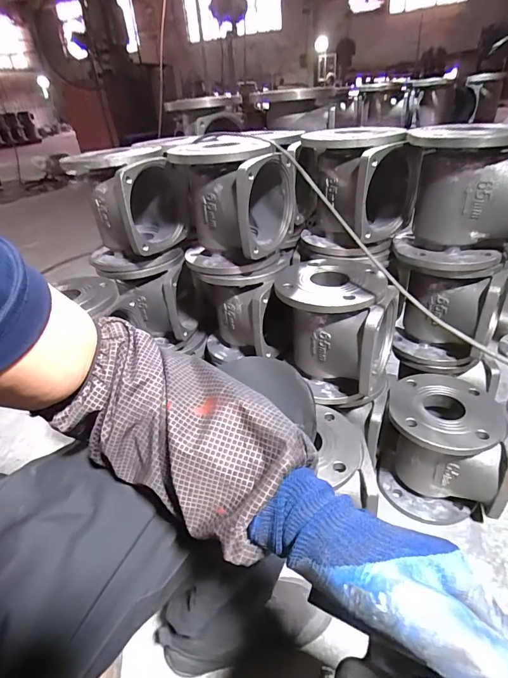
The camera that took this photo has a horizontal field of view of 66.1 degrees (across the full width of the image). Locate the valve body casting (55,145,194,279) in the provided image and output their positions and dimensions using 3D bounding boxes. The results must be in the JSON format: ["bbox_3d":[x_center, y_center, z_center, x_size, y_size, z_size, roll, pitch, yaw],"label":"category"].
[{"bbox_3d":[-0.220,-0.235,0.735,0.179,0.204,0.158,-27,39,-30],"label":"valve body casting"}]

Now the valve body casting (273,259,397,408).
[{"bbox_3d":[0.139,-0.013,0.690,0.190,0.199,0.170,10,36,23],"label":"valve body casting"}]

